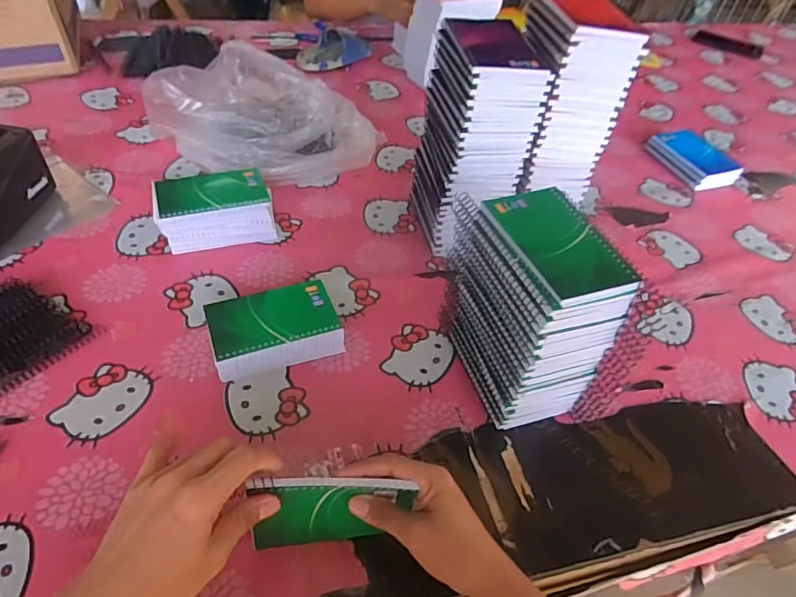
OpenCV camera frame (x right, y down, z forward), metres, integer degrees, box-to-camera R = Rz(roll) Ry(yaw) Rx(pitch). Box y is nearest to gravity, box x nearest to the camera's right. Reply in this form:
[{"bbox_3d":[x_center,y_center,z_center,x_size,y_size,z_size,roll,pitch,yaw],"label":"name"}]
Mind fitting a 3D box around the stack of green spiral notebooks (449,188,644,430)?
[{"bbox_3d":[0.122,0.016,0.503,0.086,0.184,0.134,-12,50,-18],"label":"stack of green spiral notebooks"}]

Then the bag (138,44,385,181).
[{"bbox_3d":[-0.195,-0.271,0.787,0.266,0.129,0.229,-30,58,-30],"label":"bag"}]

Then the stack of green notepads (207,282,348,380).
[{"bbox_3d":[-0.130,0.032,0.562,0.128,0.038,0.083,-13,50,-19],"label":"stack of green notepads"}]

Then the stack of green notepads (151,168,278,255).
[{"bbox_3d":[-0.230,-0.111,0.668,0.137,0.062,0.083,-10,49,-16],"label":"stack of green notepads"}]

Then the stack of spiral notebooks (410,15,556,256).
[{"bbox_3d":[0.091,-0.182,0.643,0.102,0.249,0.133,-9,49,-15],"label":"stack of spiral notebooks"}]

